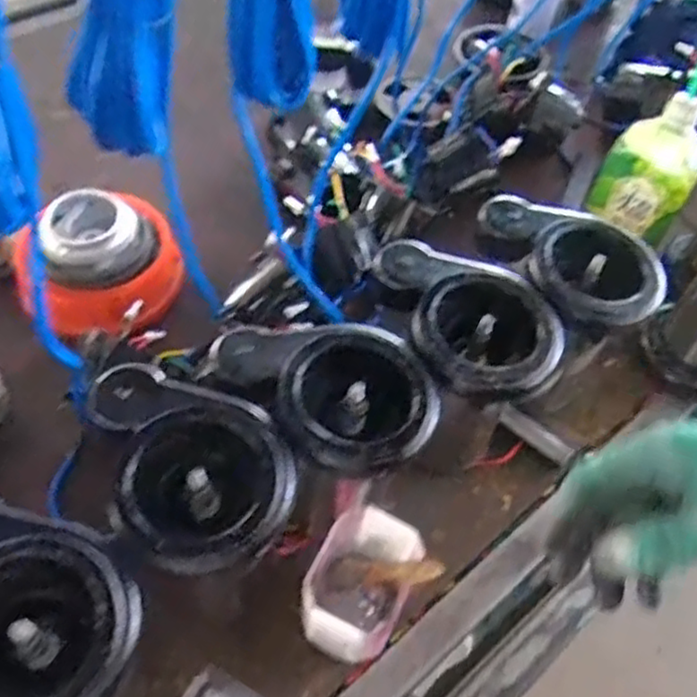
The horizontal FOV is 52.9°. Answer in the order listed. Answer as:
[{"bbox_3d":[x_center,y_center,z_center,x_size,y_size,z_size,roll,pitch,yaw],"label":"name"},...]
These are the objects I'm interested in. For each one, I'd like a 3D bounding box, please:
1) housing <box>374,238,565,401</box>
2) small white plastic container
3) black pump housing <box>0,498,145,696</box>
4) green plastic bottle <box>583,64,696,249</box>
[{"bbox_3d":[0.091,-0.018,0.579,0.156,0.061,0.125,16,56,6],"label":"housing"},{"bbox_3d":[0.008,0.193,0.567,0.073,0.100,0.099,21,56,9],"label":"small white plastic container"},{"bbox_3d":[-0.206,0.157,0.426,0.170,0.047,0.120,33,59,17],"label":"black pump housing"},{"bbox_3d":[0.332,-0.207,0.753,0.094,0.175,0.080,29,58,15],"label":"green plastic bottle"}]

